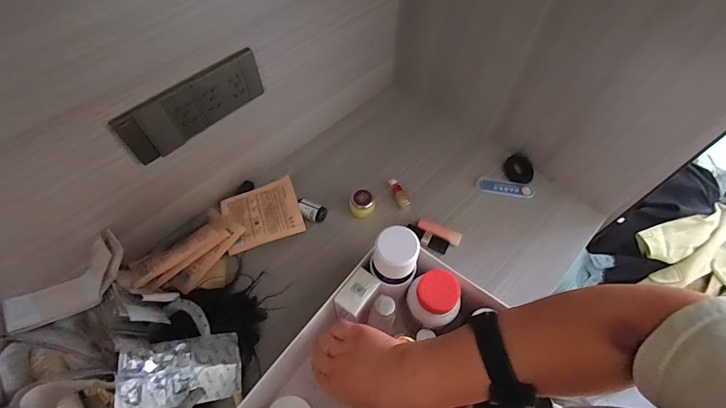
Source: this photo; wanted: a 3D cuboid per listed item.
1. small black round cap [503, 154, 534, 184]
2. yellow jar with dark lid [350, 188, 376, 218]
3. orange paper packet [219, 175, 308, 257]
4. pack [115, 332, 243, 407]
[{"bbox_3d":[0.289,-0.064,0.656,0.054,0.018,0.050,39,66,21],"label":"small black round cap"},{"bbox_3d":[-0.001,0.000,0.596,0.040,0.038,0.034,-10,59,-7],"label":"yellow jar with dark lid"},{"bbox_3d":[-0.168,0.014,0.590,0.124,0.018,0.108,-17,60,-11],"label":"orange paper packet"},{"bbox_3d":[-0.219,0.204,0.434,0.132,0.013,0.075,4,58,-31],"label":"pack"}]

